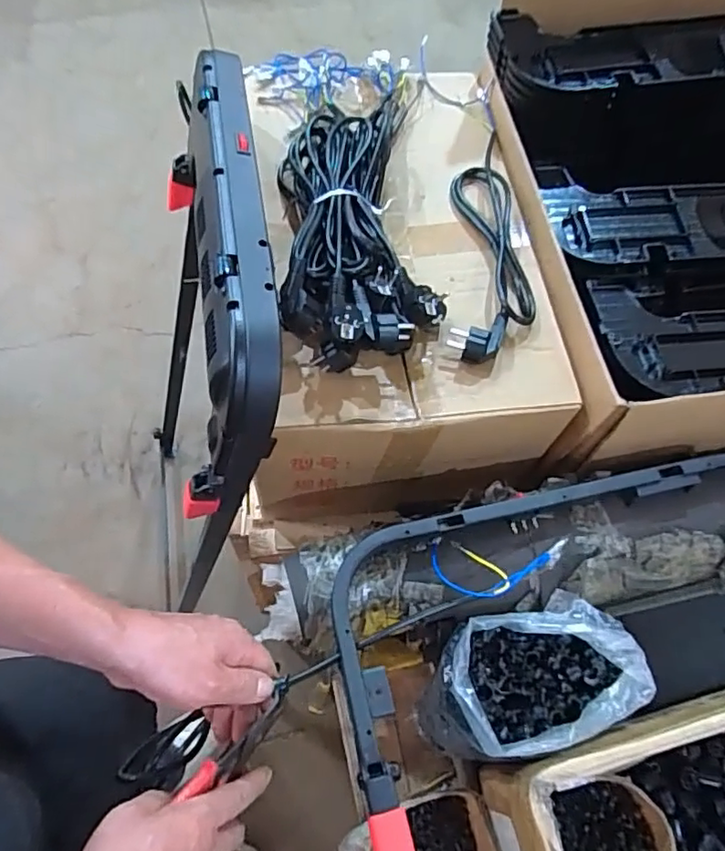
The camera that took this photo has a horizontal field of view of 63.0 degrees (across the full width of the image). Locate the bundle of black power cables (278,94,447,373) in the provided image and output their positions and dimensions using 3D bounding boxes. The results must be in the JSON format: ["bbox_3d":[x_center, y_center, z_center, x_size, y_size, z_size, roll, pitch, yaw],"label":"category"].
[{"bbox_3d":[-0.012,-0.234,0.649,0.161,0.065,0.375,-4,63,-6],"label":"bundle of black power cables"}]

